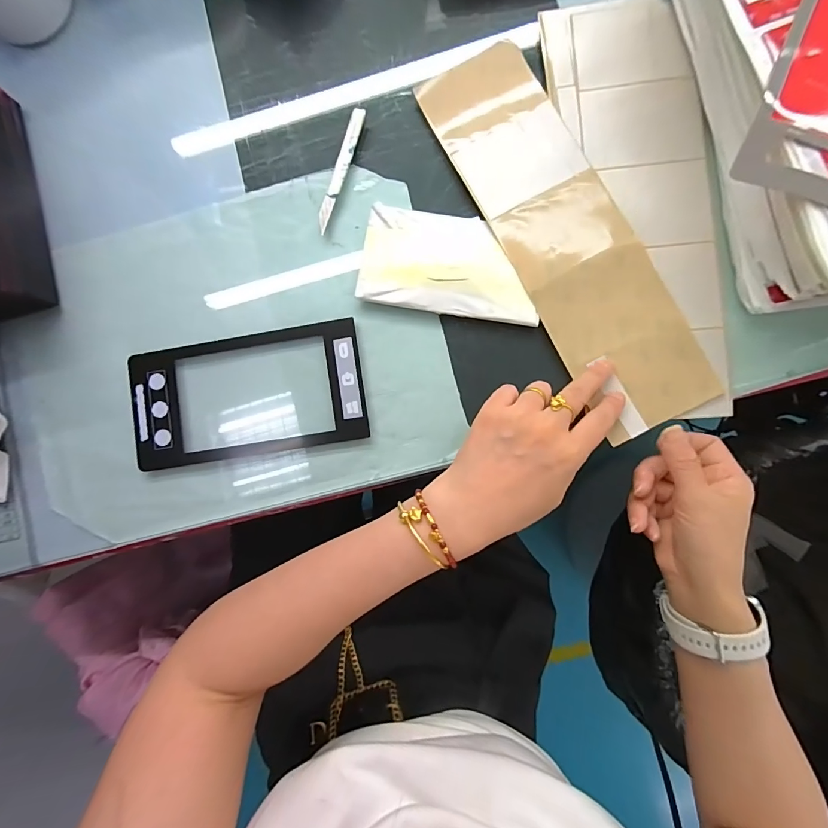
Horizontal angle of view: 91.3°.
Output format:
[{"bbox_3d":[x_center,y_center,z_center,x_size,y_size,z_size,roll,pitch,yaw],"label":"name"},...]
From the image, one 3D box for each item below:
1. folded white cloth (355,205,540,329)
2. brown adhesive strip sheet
[{"bbox_3d":[0.029,-0.122,0.329,0.143,0.010,0.080,10,88,5],"label":"folded white cloth"},{"bbox_3d":[0.119,-0.145,0.324,0.097,0.010,0.331,-28,85,2],"label":"brown adhesive strip sheet"}]

